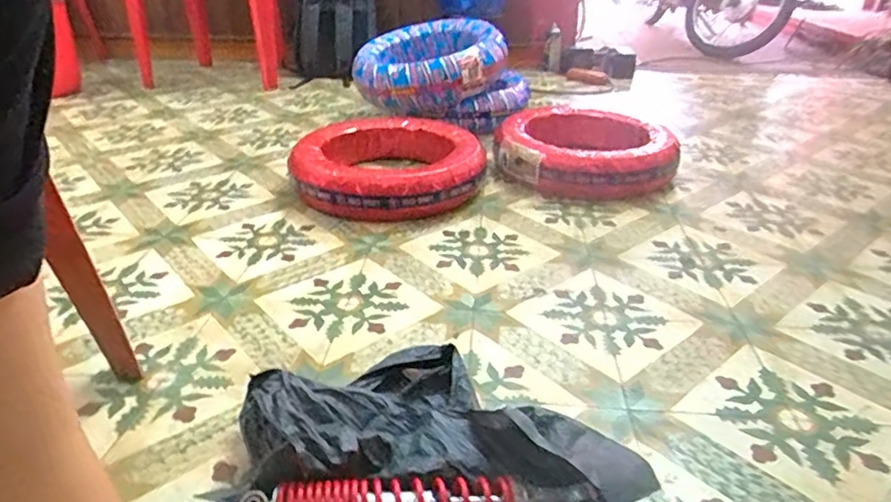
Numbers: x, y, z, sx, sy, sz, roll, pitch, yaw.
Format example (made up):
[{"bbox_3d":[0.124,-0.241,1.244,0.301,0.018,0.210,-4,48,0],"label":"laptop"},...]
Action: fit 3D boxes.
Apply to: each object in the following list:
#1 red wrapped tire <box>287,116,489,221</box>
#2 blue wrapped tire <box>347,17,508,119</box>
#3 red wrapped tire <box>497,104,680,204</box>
[{"bbox_3d":[-0.121,-0.200,1.390,0.410,0.104,0.436,3,29,5],"label":"red wrapped tire"},{"bbox_3d":[-0.049,-0.564,1.770,0.417,0.148,0.411,18,45,33],"label":"blue wrapped tire"},{"bbox_3d":[0.341,-0.244,1.479,0.420,0.101,0.427,8,29,14],"label":"red wrapped tire"}]

